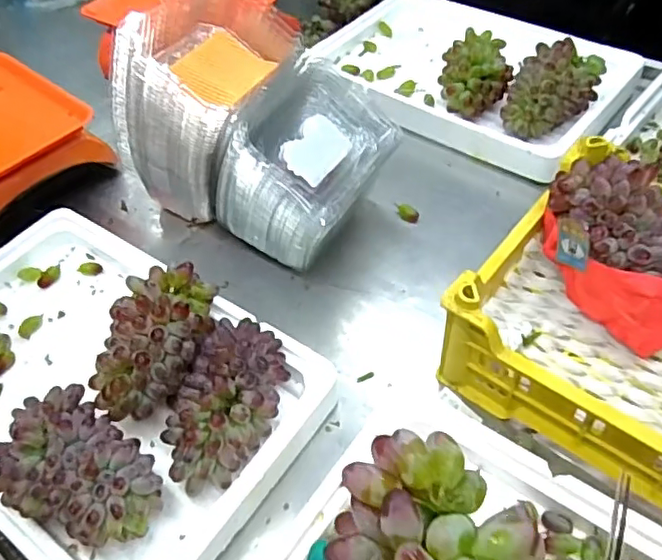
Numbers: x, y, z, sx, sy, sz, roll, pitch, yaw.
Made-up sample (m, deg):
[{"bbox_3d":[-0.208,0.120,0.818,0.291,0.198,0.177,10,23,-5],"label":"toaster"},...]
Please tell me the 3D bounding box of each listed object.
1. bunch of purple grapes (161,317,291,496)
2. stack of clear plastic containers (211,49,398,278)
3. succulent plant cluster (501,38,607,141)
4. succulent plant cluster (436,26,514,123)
[{"bbox_3d":[-0.101,0.110,0.561,0.098,0.065,0.166,8,51,12],"label":"bunch of purple grapes"},{"bbox_3d":[-0.034,-0.142,0.737,0.165,0.161,0.195,41,57,0],"label":"stack of clear plastic containers"},{"bbox_3d":[0.316,-0.280,0.842,0.099,0.078,0.158,31,59,27],"label":"succulent plant cluster"},{"bbox_3d":[0.220,-0.309,0.892,0.105,0.085,0.129,1,50,7],"label":"succulent plant cluster"}]

